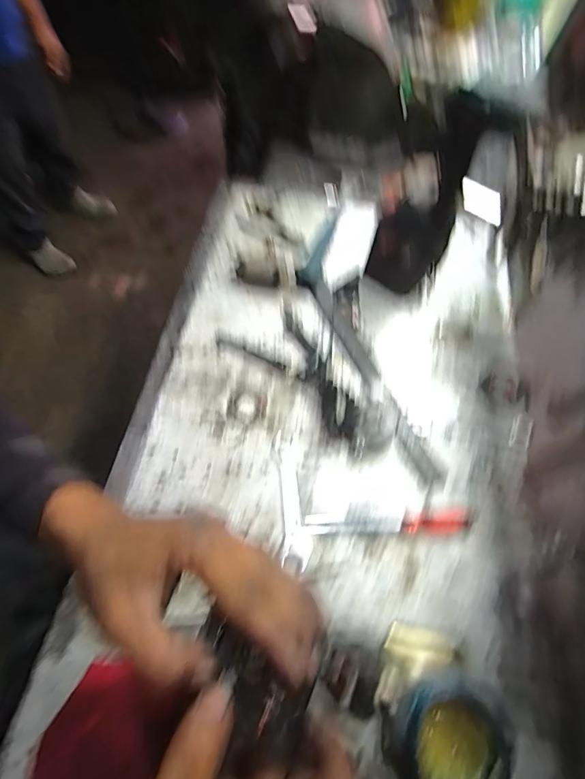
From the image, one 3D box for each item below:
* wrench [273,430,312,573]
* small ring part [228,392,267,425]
[{"bbox_3d":[-0.001,0.144,0.530,0.036,0.012,0.171,-3,64,-6],"label":"wrench"},{"bbox_3d":[-0.067,0.028,0.590,0.055,0.011,0.049,4,64,-2],"label":"small ring part"}]

